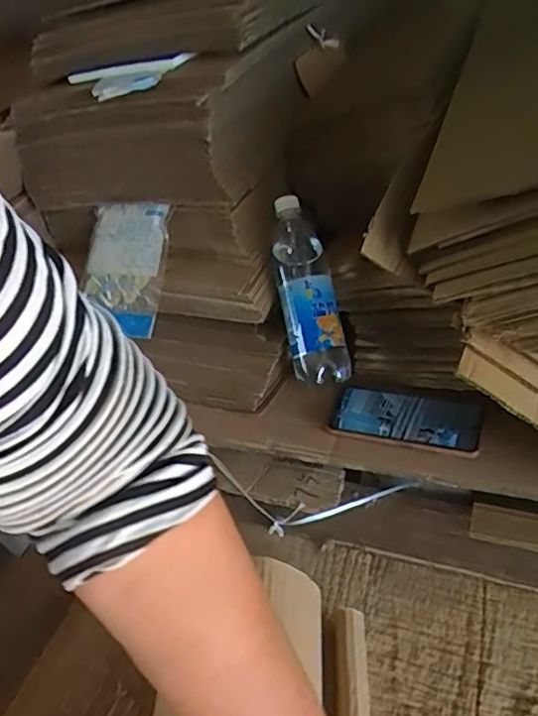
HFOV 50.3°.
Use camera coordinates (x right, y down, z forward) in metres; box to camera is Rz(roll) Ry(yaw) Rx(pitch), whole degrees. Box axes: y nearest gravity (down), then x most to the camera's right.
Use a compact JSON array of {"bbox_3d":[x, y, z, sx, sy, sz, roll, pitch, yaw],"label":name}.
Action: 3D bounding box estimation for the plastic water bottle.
[{"bbox_3d":[0.045,-0.080,0.693,0.068,0.062,0.229,-10,76,-5],"label":"plastic water bottle"}]

